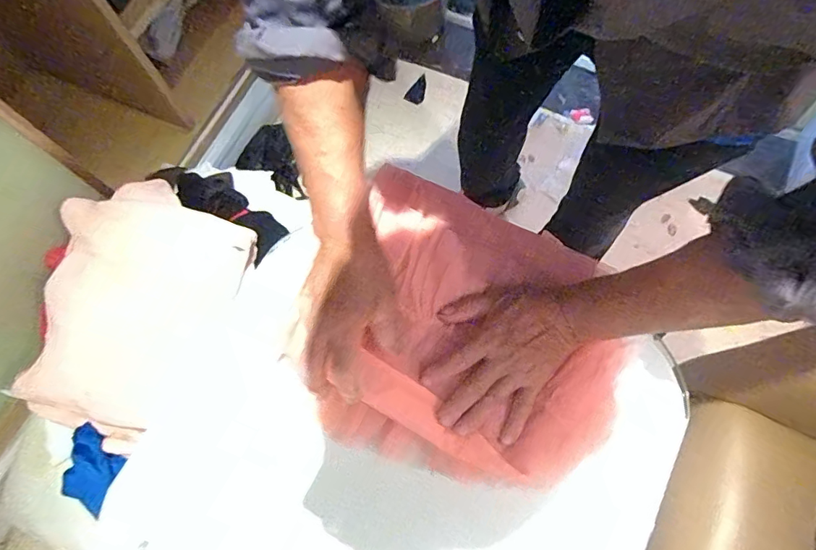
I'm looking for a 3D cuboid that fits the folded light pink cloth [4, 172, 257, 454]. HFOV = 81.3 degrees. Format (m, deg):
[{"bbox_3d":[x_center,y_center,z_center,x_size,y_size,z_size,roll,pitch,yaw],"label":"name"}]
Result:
[{"bbox_3d":[-0.439,0.054,0.751,0.276,0.094,0.398,24,74,9],"label":"folded light pink cloth"}]

